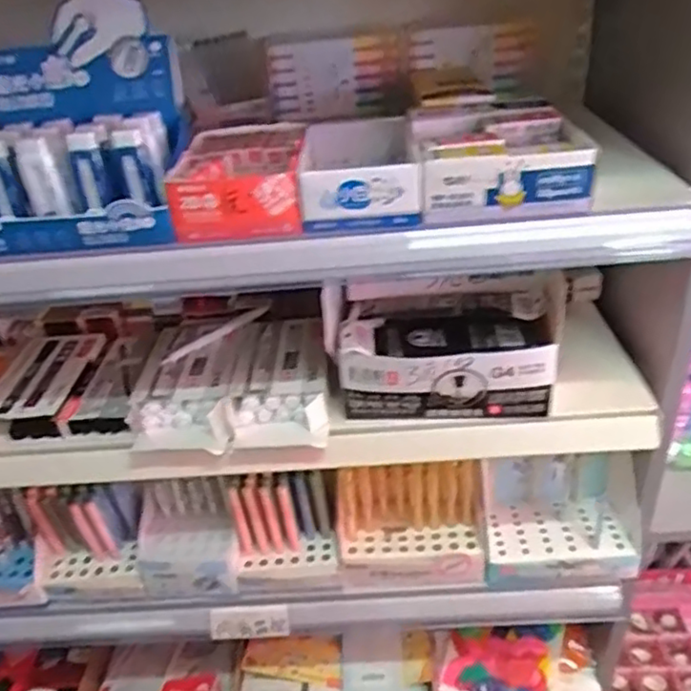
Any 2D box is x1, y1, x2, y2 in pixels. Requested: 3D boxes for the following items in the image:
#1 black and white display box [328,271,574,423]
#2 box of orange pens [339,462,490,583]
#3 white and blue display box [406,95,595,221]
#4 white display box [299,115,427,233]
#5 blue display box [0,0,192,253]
[{"bbox_3d":[0.092,-0.006,0.623,0.203,0.104,0.113,-1,34,7],"label":"black and white display box"},{"bbox_3d":[0.073,0.189,0.734,0.159,0.108,0.075,4,35,14],"label":"box of orange pens"},{"bbox_3d":[0.123,-0.162,0.552,0.129,0.052,0.167,-2,34,6],"label":"white and blue display box"},{"bbox_3d":[0.010,-0.147,0.546,0.089,0.044,0.142,-5,34,1],"label":"white display box"},{"bbox_3d":[-0.219,-0.181,0.530,0.162,0.154,0.155,-3,34,4],"label":"blue display box"}]

